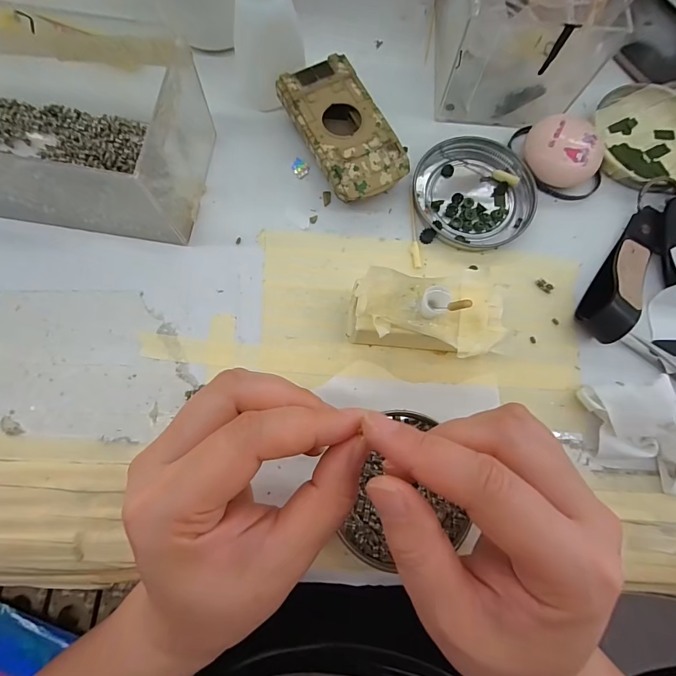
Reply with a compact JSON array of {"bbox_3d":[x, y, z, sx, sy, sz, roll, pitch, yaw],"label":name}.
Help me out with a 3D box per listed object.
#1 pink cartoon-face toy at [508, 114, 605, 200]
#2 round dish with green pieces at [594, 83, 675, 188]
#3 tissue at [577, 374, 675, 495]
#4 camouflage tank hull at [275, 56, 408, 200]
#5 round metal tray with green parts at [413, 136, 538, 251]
[{"bbox_3d":[0.148,-0.122,0.252,0.044,0.025,0.056,-20,78,-6],"label":"pink cartoon-face toy"},{"bbox_3d":[0.216,-0.142,0.268,0.078,0.012,0.076,0,77,-1],"label":"round dish with green pieces"},{"bbox_3d":[0.173,0.054,0.210,0.049,0.026,0.077,-41,81,-10],"label":"tissue"},{"bbox_3d":[0.003,-0.130,0.251,0.052,0.026,0.095,-29,79,-8],"label":"camouflage tank hull"},{"bbox_3d":[0.090,-0.097,0.254,0.079,0.008,0.076,0,77,-1],"label":"round metal tray with green parts"}]

